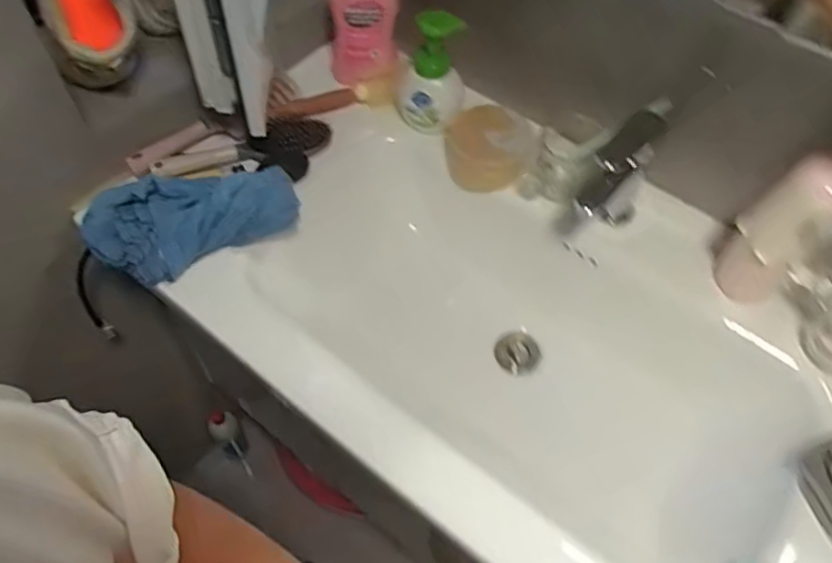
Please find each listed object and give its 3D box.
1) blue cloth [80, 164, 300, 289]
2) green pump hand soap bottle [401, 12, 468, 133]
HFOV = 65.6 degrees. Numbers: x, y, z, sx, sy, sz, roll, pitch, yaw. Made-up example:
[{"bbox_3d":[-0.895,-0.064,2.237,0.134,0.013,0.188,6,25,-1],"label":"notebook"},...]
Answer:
[{"bbox_3d":[-0.257,-0.078,0.740,0.237,0.056,0.131,-16,58,-13],"label":"blue cloth"},{"bbox_3d":[0.019,-0.265,0.811,0.082,0.146,0.049,26,59,15],"label":"green pump hand soap bottle"}]

